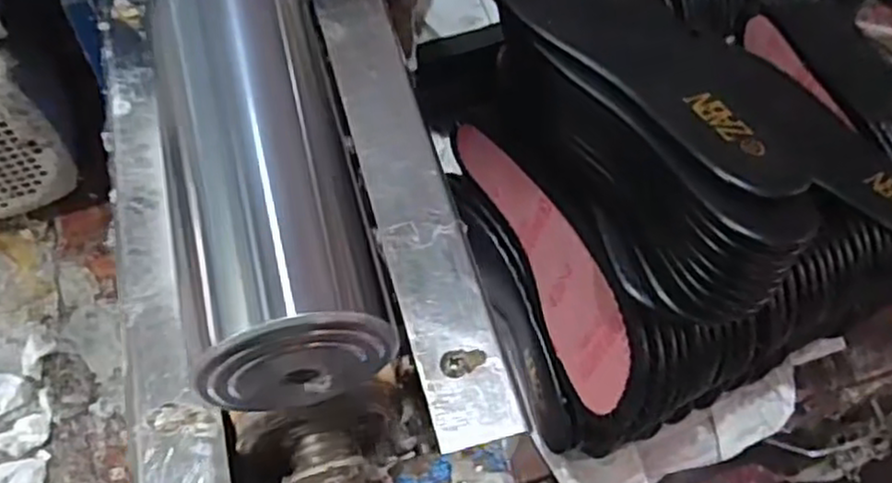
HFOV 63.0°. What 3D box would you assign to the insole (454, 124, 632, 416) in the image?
[{"bbox_3d":[0.058,0.006,0.445,0.022,0.061,0.197,-19,61,-16],"label":"insole"}]

